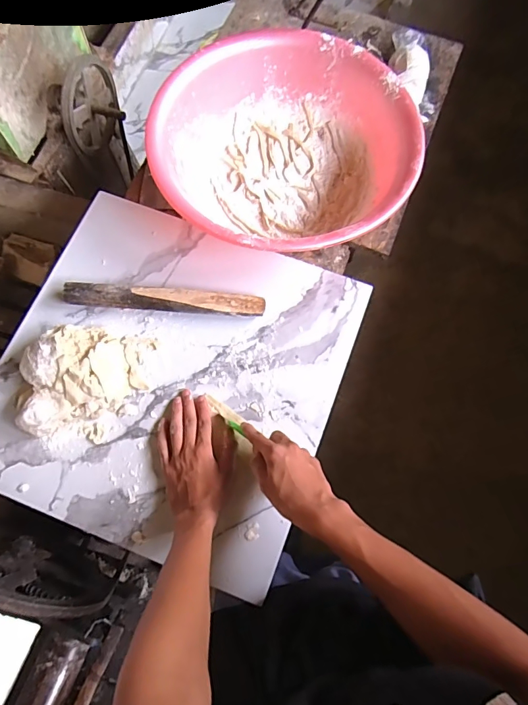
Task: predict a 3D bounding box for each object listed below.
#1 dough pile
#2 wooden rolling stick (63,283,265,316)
[{"bbox_3d":[-0.259,0.041,0.593,0.168,0.061,0.160,5,72,-1],"label":"dough pile"},{"bbox_3d":[-0.150,-0.080,0.646,0.296,0.033,0.034,4,72,-1],"label":"wooden rolling stick"}]

